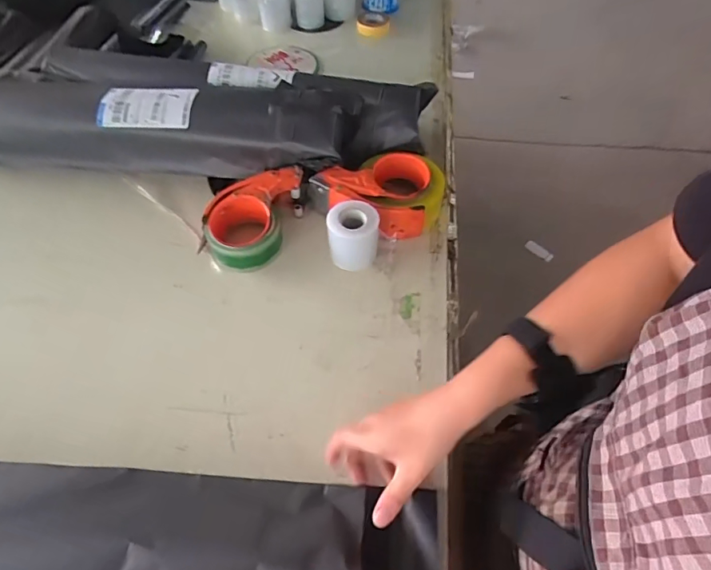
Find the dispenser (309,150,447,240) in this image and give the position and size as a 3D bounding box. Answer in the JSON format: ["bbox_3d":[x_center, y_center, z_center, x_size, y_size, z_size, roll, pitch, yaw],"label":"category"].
[{"bbox_3d":[0.030,-0.134,0.667,0.179,0.056,0.134,16,56,11],"label":"dispenser"}]

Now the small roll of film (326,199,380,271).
[{"bbox_3d":[-0.002,-0.061,0.617,0.063,0.073,0.069,0,55,0],"label":"small roll of film"}]

